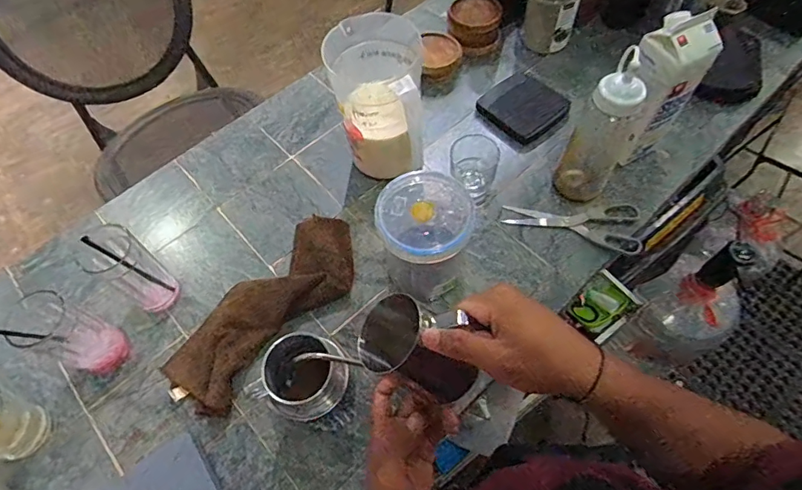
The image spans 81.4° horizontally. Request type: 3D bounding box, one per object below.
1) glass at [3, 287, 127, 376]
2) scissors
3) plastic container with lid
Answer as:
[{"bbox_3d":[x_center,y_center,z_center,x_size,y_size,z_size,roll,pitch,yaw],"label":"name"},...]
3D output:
[{"bbox_3d":[-0.396,0.117,0.574,0.065,0.153,0.065,21,64,14],"label":"glass"},{"bbox_3d":[0.258,-0.023,0.692,0.198,0.014,0.080,-1,61,3],"label":"scissors"},{"bbox_3d":[0.032,0.000,0.606,0.112,0.158,0.111,3,61,5],"label":"plastic container with lid"}]

